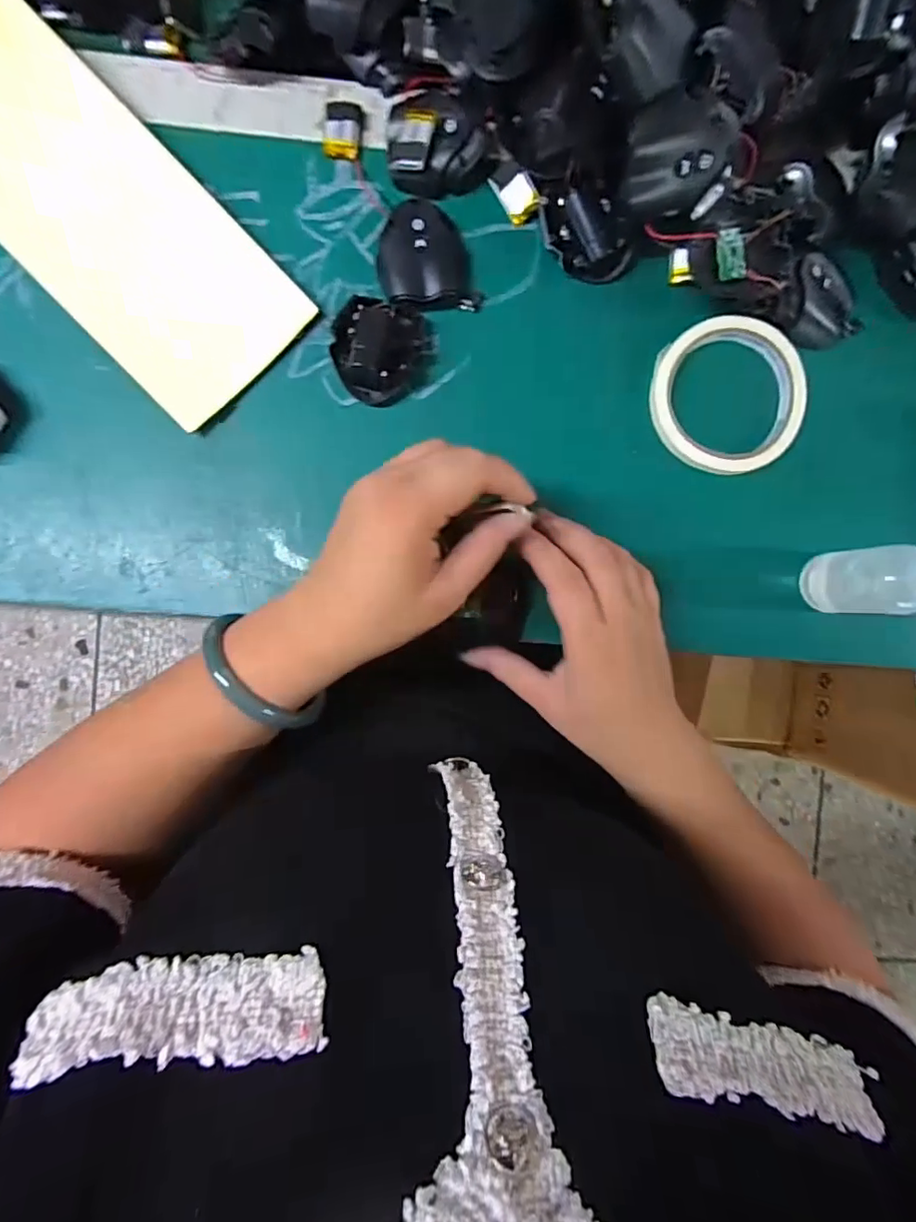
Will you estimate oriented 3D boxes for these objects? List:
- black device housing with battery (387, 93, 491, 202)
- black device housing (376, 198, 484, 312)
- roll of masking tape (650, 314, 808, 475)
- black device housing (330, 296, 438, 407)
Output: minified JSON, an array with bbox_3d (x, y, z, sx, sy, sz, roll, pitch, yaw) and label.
[{"bbox_3d":[-0.012,-0.277,0.325,0.059,0.022,0.046,-6,94,-3],"label":"black device housing with battery"},{"bbox_3d":[-0.020,-0.213,0.333,0.056,0.016,0.065,-17,94,-2],"label":"black device housing"},{"bbox_3d":[0.171,-0.135,0.349,0.093,0.019,0.095,0,94,-3],"label":"roll of masking tape"},{"bbox_3d":[-0.046,-0.157,0.335,0.059,0.023,0.058,0,94,-3],"label":"black device housing"}]

